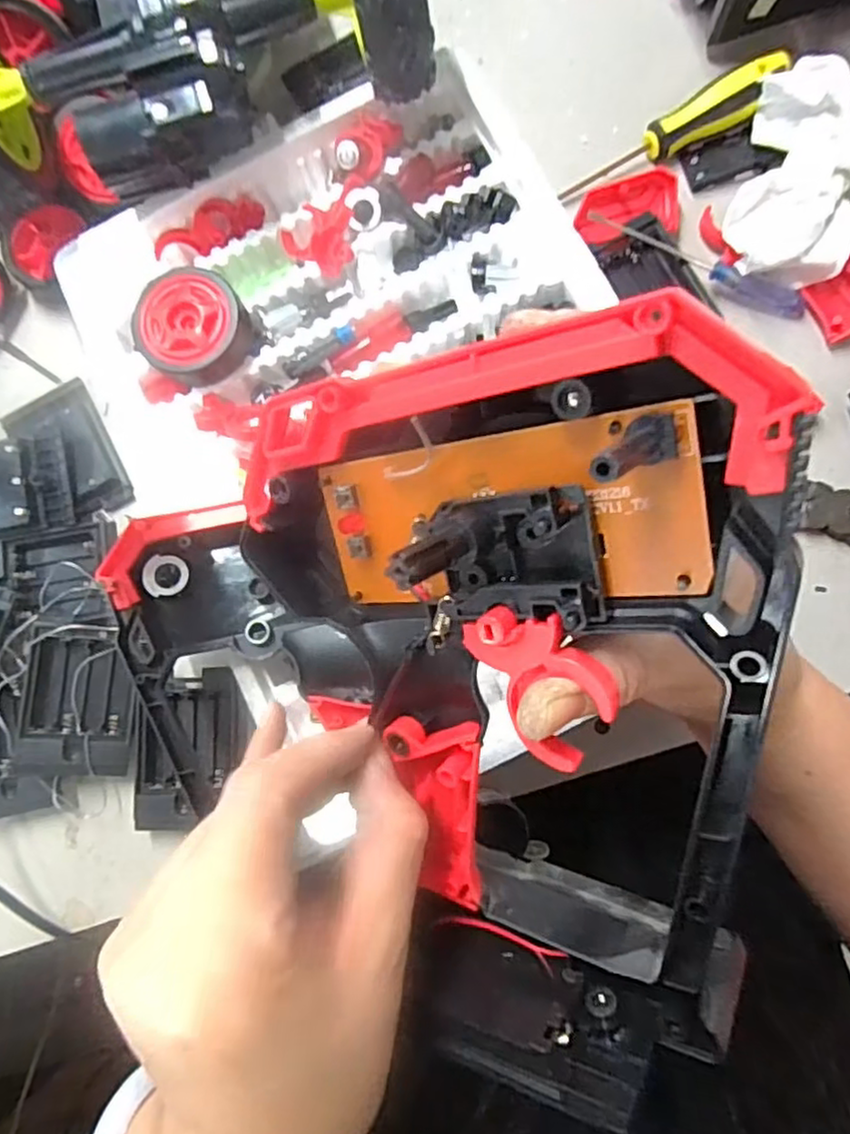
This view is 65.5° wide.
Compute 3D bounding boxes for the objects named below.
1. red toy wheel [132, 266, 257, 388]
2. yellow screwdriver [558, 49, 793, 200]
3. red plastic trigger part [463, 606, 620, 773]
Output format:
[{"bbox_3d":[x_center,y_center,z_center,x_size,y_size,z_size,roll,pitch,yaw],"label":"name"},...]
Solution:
[{"bbox_3d":[-0.121,-0.124,0.347,0.055,0.024,0.057,-1,83,5],"label":"red toy wheel"},{"bbox_3d":[0.136,-0.243,0.366,0.130,0.024,0.023,-23,82,2],"label":"yellow screwdriver"},{"bbox_3d":[0.030,0.024,0.157,0.024,0.012,0.041,-37,89,35],"label":"red plastic trigger part"}]

